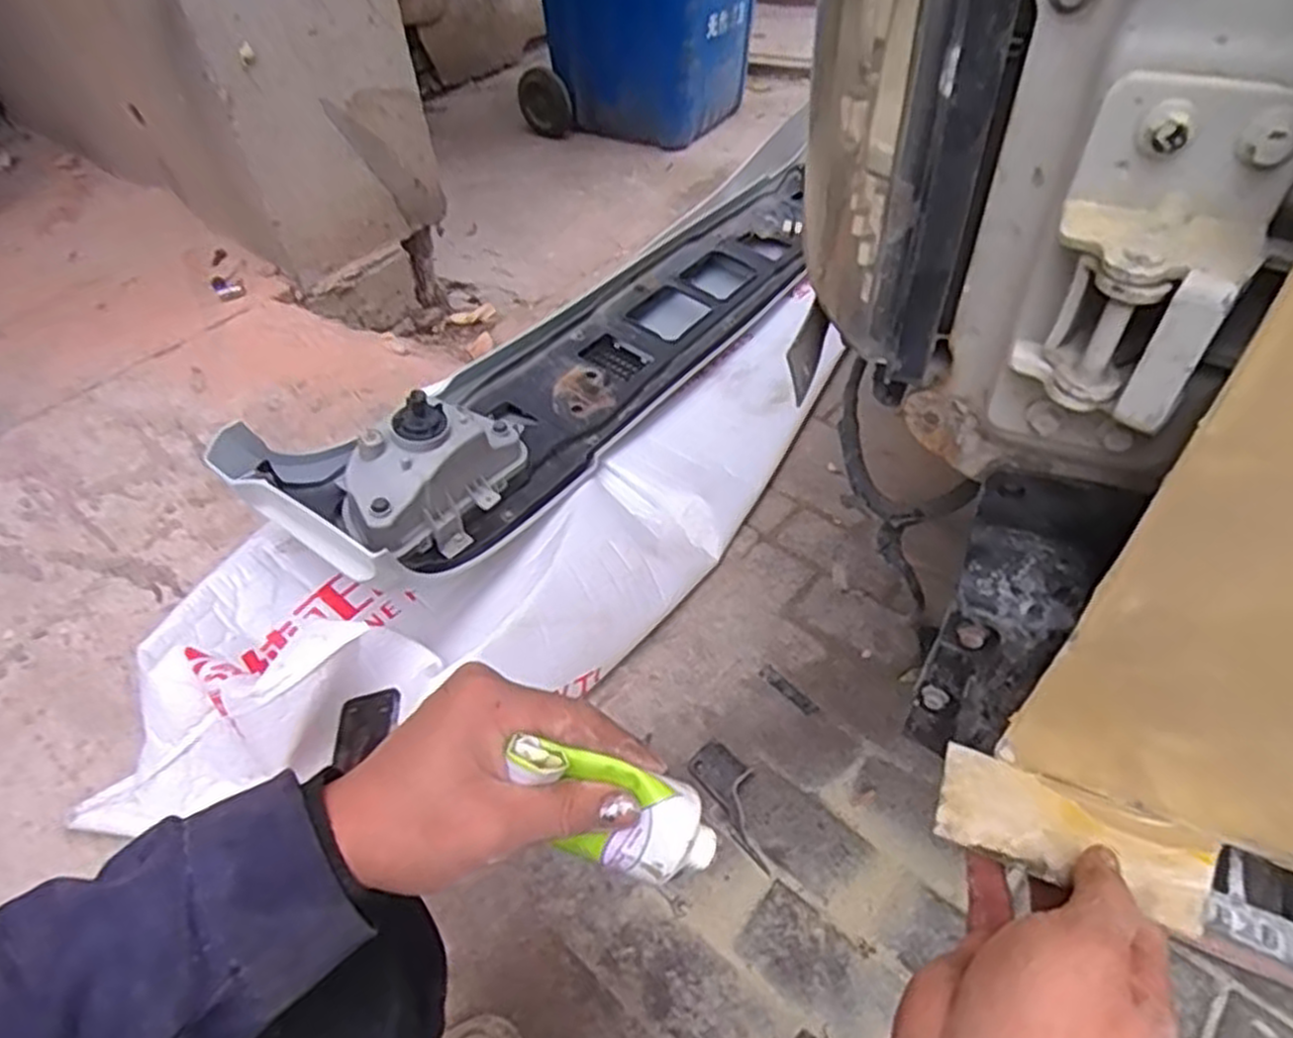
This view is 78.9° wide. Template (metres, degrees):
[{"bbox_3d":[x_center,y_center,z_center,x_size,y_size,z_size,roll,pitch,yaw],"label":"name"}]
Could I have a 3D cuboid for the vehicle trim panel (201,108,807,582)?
[{"bbox_3d":[-0.058,-0.350,1.328,0.266,0.286,1.318,23,53,23],"label":"vehicle trim panel"}]

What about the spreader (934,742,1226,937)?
[{"bbox_3d":[0.215,0.159,0.395,0.127,0.006,0.065,18,30,21],"label":"spreader"}]

